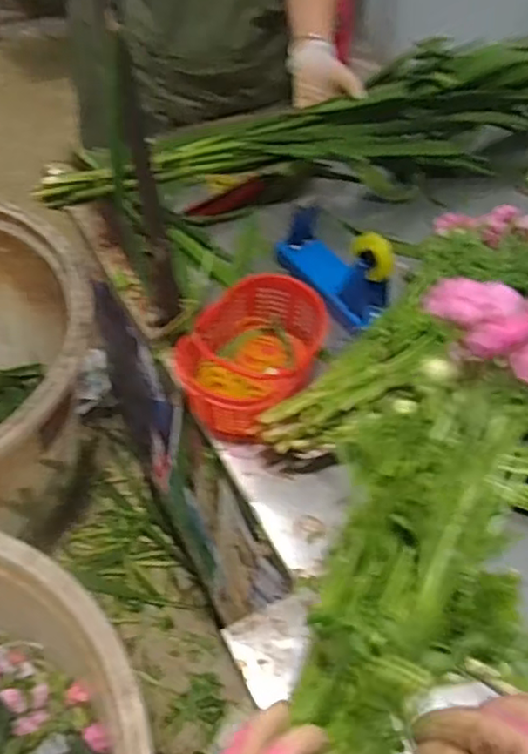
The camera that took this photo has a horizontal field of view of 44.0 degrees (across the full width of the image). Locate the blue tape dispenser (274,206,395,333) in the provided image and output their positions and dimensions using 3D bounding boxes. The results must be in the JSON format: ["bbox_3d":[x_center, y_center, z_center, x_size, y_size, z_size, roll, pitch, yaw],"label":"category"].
[{"bbox_3d":[0.098,-0.164,0.872,0.065,0.115,0.205,-24,57,-20],"label":"blue tape dispenser"}]

